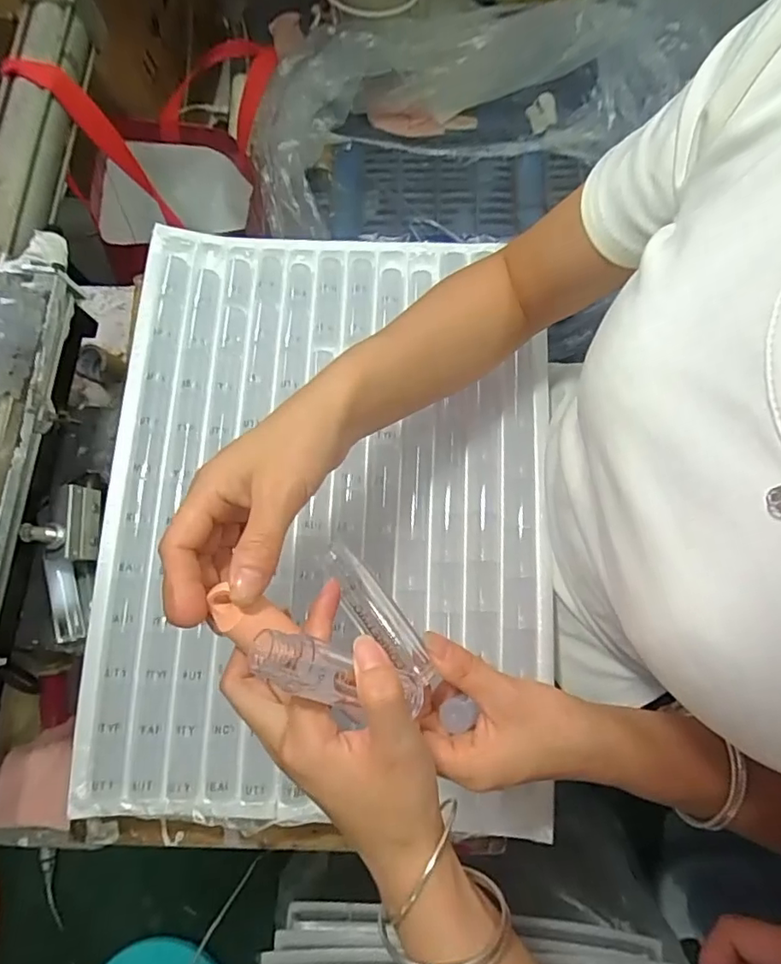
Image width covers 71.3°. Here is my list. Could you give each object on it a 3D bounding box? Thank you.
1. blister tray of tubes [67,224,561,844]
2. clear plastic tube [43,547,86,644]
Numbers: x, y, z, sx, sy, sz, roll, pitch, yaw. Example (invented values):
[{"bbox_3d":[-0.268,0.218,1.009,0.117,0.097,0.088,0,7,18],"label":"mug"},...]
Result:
[{"bbox_3d":[-0.047,0.013,0.428,0.338,0.020,0.462,3,78,1],"label":"blister tray of tubes"},{"bbox_3d":[-0.251,0.088,0.418,0.017,0.017,0.067,-10,93,-2],"label":"clear plastic tube"}]

